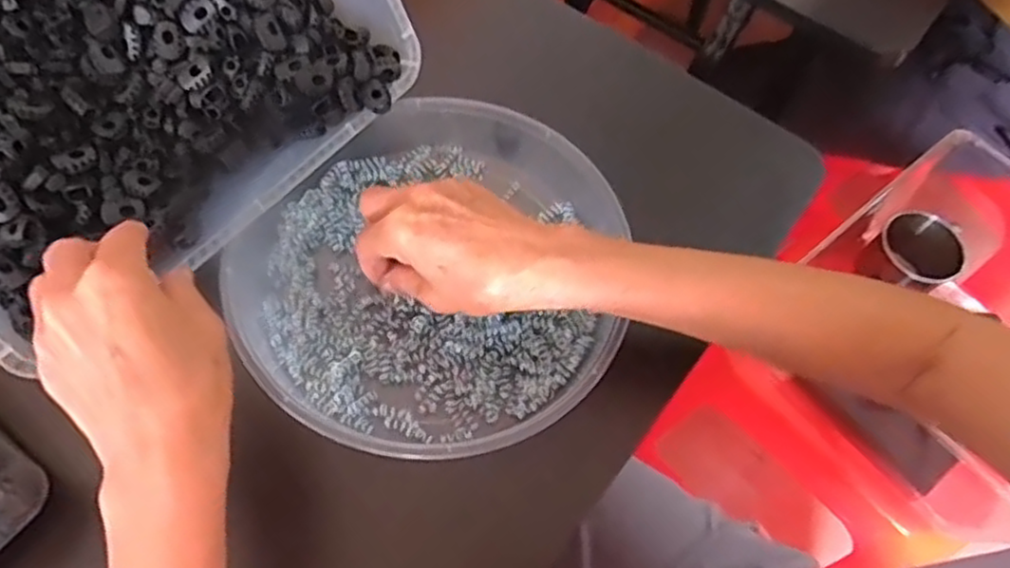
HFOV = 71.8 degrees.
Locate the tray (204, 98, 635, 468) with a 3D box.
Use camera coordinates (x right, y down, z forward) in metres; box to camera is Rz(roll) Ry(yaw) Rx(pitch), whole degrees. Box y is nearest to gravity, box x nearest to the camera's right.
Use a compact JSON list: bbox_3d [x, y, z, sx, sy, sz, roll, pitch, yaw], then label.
[{"bbox_3d":[-0.040,-0.009,0.426,0.224,0.037,0.233,2,63,-3],"label":"tray"}]

